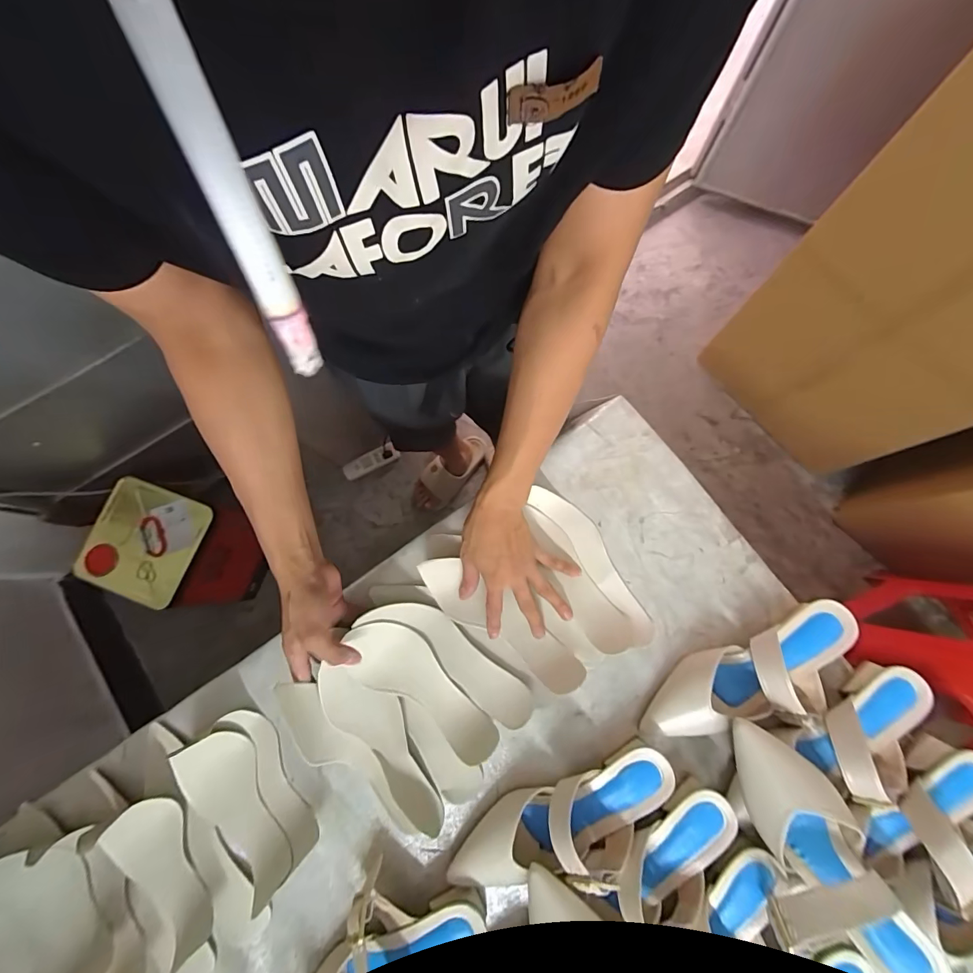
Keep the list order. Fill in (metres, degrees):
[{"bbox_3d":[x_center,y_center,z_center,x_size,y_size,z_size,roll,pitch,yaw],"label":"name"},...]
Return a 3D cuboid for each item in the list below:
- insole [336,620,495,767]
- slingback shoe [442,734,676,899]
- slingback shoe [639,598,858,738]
[{"bbox_3d":[-0.071,0.227,0.473,0.198,0.027,0.070,44,81,-2],"label":"insole"},{"bbox_3d":[0.076,0.347,0.427,0.247,0.071,0.083,-19,78,-4],"label":"slingback shoe"},{"bbox_3d":[0.288,0.217,0.465,0.247,0.060,0.092,-25,78,-5],"label":"slingback shoe"}]

